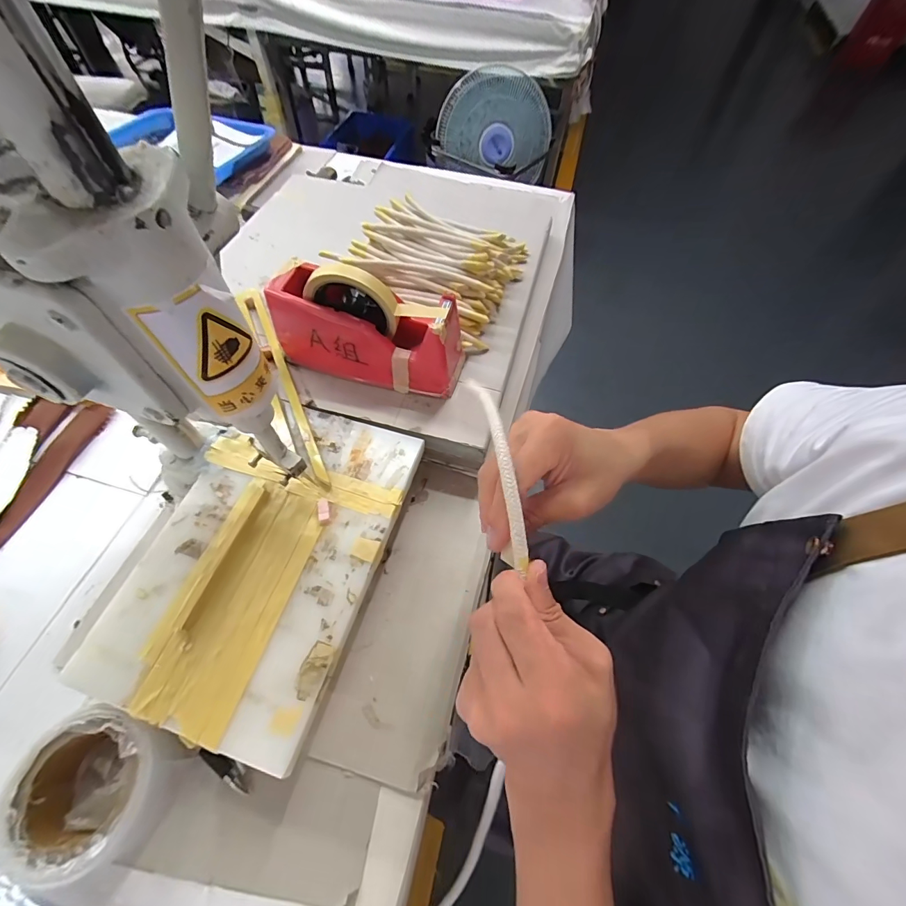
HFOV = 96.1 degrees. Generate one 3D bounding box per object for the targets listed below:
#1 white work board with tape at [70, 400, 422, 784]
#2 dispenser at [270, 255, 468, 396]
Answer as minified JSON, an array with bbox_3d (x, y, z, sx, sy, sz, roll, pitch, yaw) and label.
[{"bbox_3d":[-0.171,0.082,0.376,0.202,0.015,0.295,16,59,6],"label":"white work board with tape"},{"bbox_3d":[-0.089,-0.137,0.438,0.198,0.121,0.070,16,60,7],"label":"dispenser"}]

